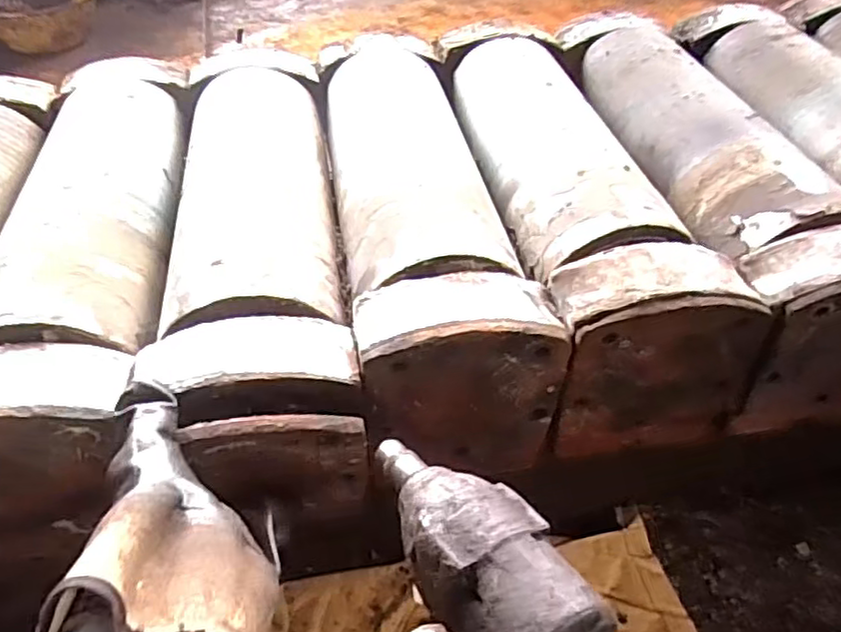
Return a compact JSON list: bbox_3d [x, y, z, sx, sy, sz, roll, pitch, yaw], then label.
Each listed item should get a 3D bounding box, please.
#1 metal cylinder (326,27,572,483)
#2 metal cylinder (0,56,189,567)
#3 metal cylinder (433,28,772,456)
[{"bbox_3d":[-0.008,-0.114,0.691,0.158,0.160,0.548,-7,45,-6],"label":"metal cylinder"},{"bbox_3d":[-0.324,-0.077,0.655,0.154,0.149,0.565,-7,45,-6],"label":"metal cylinder"},{"bbox_3d":[0.151,-0.134,0.714,0.161,0.168,0.540,-7,45,-6],"label":"metal cylinder"}]

